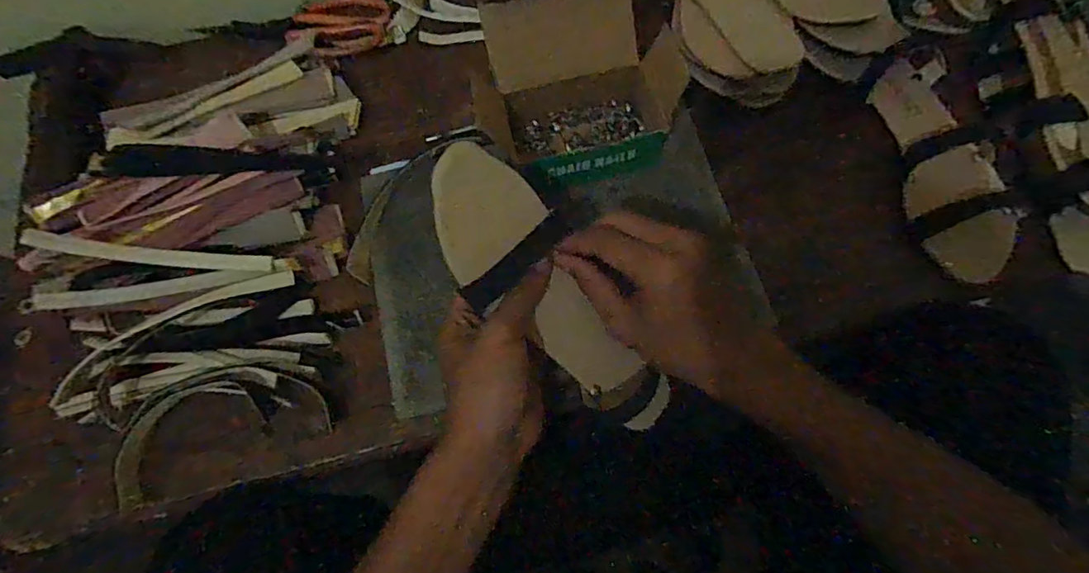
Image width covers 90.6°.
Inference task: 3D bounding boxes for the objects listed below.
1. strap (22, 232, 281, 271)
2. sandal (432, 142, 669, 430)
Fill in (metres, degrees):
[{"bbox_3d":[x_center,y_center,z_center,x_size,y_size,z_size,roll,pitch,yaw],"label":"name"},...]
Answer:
[{"bbox_3d":[-0.299,-0.024,0.416,0.167,0.014,0.012,7,73,-14],"label":"strap"},{"bbox_3d":[-0.001,0.008,0.377,0.079,0.047,0.235,-41,111,-10],"label":"sandal"}]

